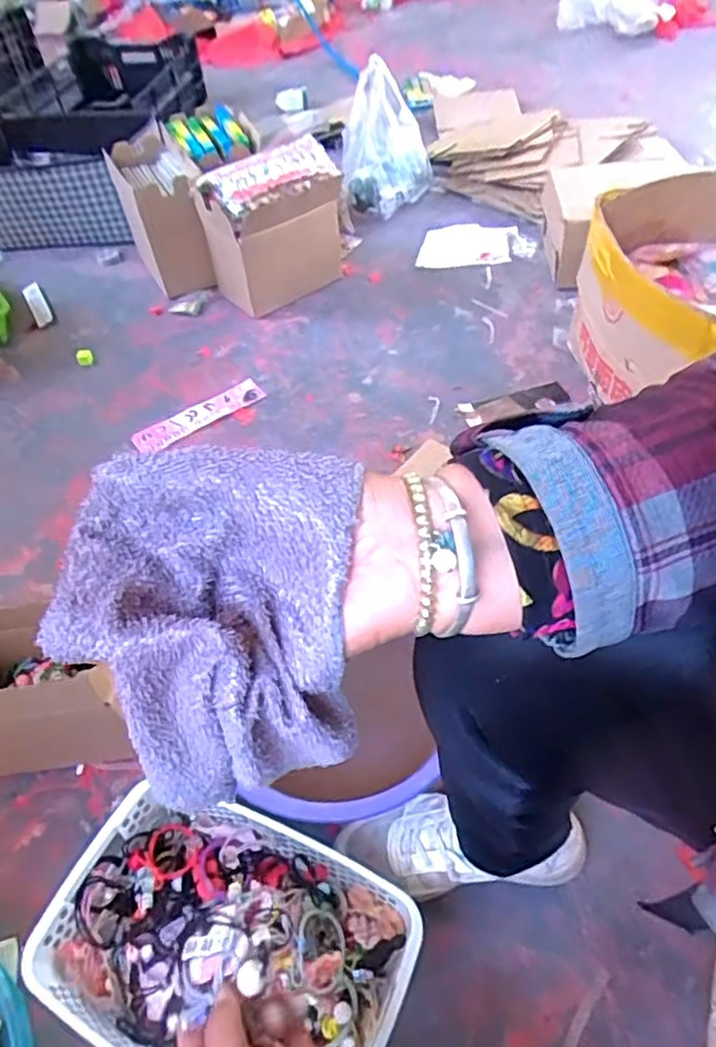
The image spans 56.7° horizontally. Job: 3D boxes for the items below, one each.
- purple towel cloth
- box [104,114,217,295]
[{"bbox_3d":[-0.058,0.048,0.278,0.109,0.129,0.087,3,49,9],"label":"purple towel cloth"},{"bbox_3d":[-0.416,-0.651,1.394,0.130,0.218,0.335,-20,49,-12],"label":"box"}]

